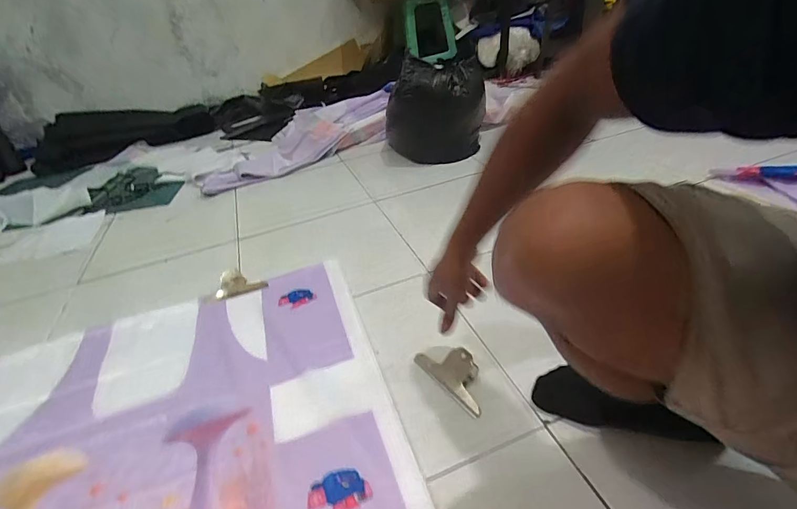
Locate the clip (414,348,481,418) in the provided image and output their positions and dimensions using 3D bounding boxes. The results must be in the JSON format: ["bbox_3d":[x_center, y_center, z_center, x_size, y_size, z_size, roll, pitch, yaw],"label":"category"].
[{"bbox_3d":[0.093,0.184,0.634,0.067,0.037,0.143,-25,39,-25],"label":"clip"}]

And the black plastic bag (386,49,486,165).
[{"bbox_3d":[0.134,-0.498,1.403,0.350,0.366,0.233,-5,35,2],"label":"black plastic bag"}]

